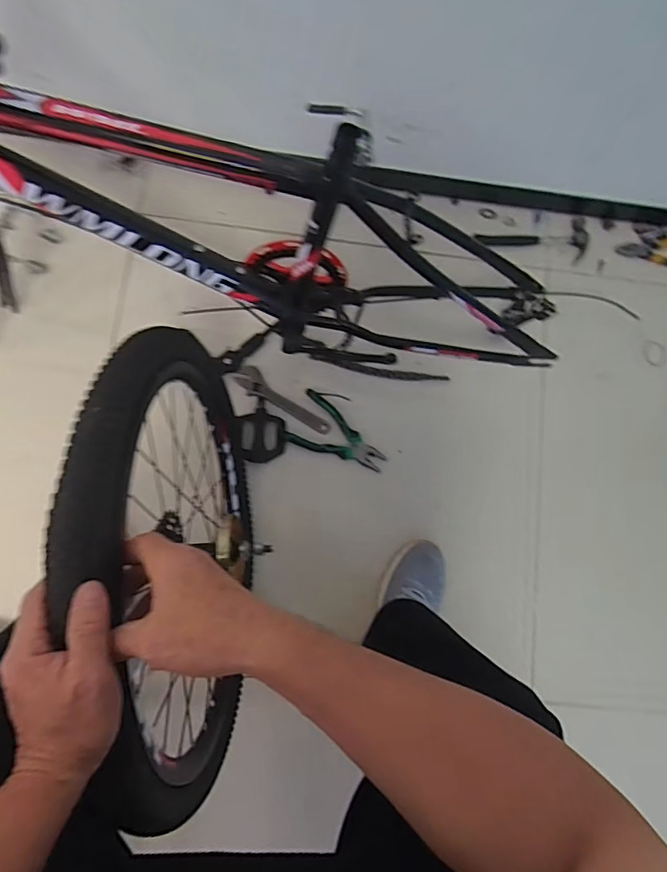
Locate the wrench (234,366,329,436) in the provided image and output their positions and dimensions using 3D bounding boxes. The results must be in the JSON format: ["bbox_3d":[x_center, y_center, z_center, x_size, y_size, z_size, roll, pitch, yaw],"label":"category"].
[{"bbox_3d":[-0.089,-0.060,0.906,0.188,0.010,0.043,35,80,2],"label":"wrench"}]

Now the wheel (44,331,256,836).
[{"bbox_3d":[-0.167,0.147,0.598,0.105,0.492,0.474,-2,81,-5],"label":"wheel"}]

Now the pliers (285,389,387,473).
[{"bbox_3d":[0.011,0.003,0.897,0.173,0.013,0.095,30,80,1],"label":"pliers"}]

